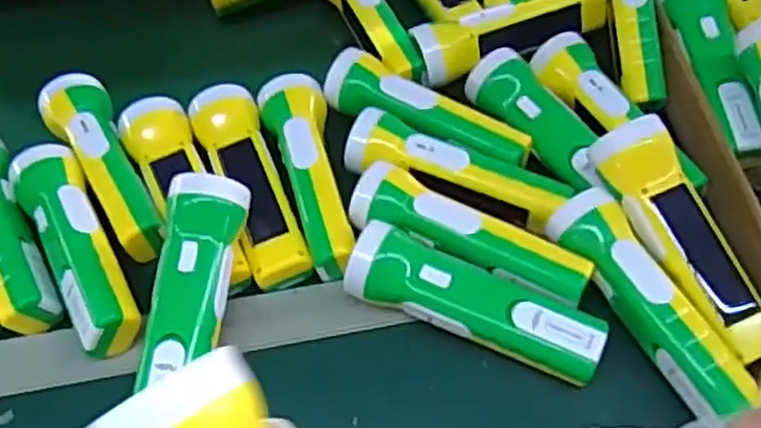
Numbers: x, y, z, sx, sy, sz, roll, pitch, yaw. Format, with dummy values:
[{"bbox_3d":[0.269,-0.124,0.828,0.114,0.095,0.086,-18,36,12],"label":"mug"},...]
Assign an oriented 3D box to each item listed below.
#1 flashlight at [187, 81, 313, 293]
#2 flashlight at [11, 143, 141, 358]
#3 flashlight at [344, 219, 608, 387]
[{"bbox_3d":[-0.098,-0.025,0.557,0.051,0.042,0.174,-18,55,-10],"label":"flashlight"},{"bbox_3d":[-0.215,0.022,0.534,0.047,0.043,0.174,-26,57,-15],"label":"flashlight"},{"bbox_3d":[0.062,0.052,0.484,0.163,0.042,0.054,17,57,15],"label":"flashlight"}]

